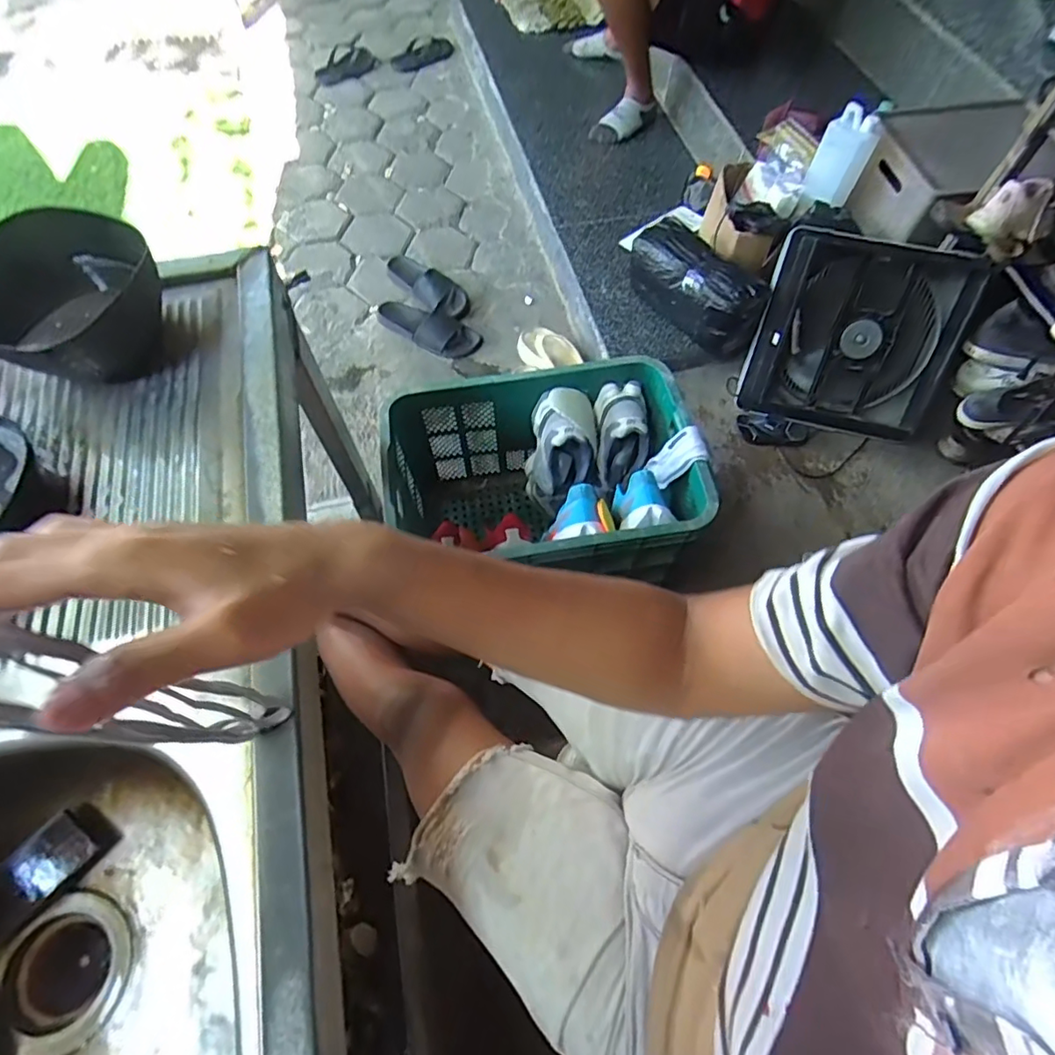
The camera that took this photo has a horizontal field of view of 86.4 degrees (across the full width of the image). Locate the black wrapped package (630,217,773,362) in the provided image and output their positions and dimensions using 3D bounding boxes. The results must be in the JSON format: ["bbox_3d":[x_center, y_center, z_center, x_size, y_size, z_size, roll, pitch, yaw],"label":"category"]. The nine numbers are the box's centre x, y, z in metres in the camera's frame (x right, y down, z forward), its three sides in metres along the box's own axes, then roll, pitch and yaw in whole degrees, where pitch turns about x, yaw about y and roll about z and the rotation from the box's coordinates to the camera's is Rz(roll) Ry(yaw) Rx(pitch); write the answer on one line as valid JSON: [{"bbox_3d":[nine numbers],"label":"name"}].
[{"bbox_3d":[0.386,-0.550,1.317,0.112,0.176,0.344,-39,70,-19],"label":"black wrapped package"}]

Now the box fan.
[{"bbox_3d":[0.712,-0.418,1.240,0.389,0.387,0.124,14,33,9],"label":"box fan"}]

